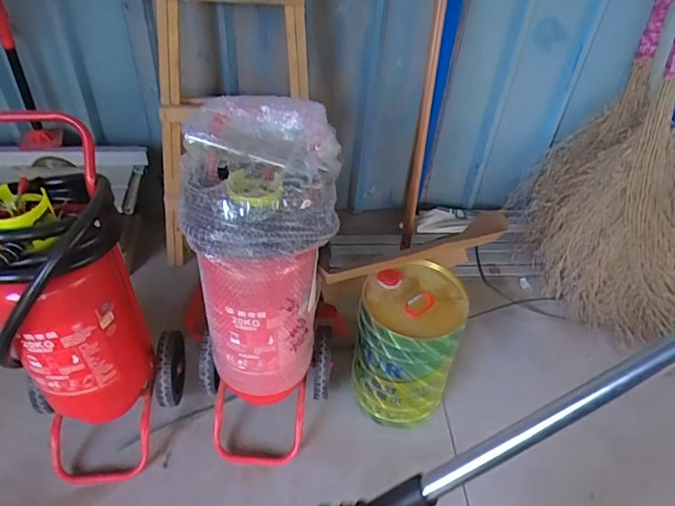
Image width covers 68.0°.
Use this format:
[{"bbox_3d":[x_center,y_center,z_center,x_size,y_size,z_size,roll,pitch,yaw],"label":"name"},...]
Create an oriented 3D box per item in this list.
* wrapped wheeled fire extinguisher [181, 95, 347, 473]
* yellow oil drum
[{"bbox_3d":[-0.182,0.115,1.201,0.333,0.838,0.390,3,44,-3],"label":"wrapped wheeled fire extinguisher"},{"bbox_3d":[0.185,0.248,1.354,0.271,0.386,0.241,6,43,1],"label":"yellow oil drum"}]

